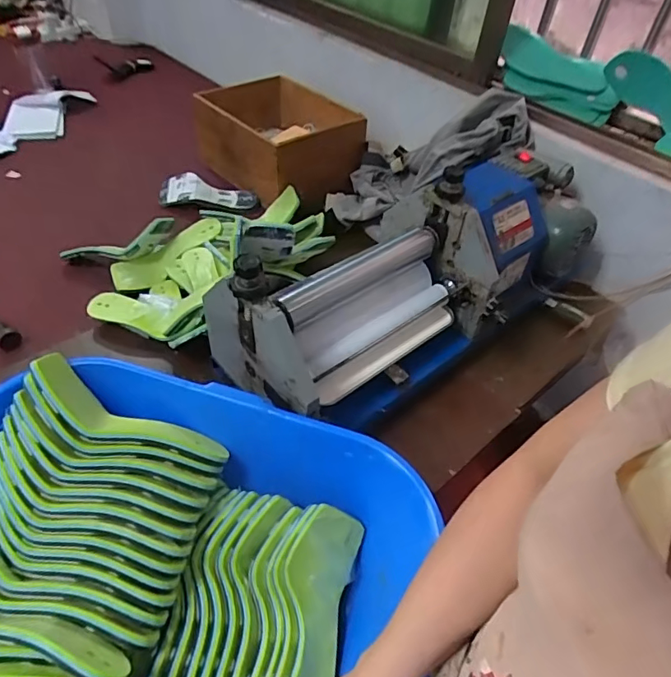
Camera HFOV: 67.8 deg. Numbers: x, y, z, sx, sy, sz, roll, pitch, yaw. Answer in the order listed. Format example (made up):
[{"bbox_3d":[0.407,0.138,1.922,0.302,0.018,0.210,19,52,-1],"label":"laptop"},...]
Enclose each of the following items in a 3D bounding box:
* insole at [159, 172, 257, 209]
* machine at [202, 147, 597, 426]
[{"bbox_3d":[-0.290,-0.328,1.135,0.221,0.063,0.052,1,46,-5],"label":"insole"},{"bbox_3d":[0.138,-0.124,0.780,0.659,0.224,0.264,-28,54,-28],"label":"machine"}]

